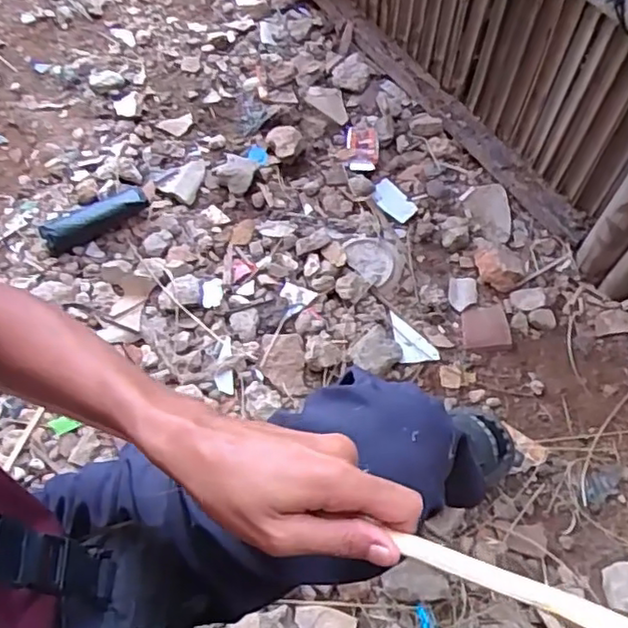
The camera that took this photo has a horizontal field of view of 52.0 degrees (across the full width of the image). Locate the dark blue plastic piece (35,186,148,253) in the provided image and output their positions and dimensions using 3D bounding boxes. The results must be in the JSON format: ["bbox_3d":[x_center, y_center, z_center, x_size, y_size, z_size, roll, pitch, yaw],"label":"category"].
[{"bbox_3d":[-0.426,-0.185,1.261,0.209,0.038,0.070,-28,67,-14],"label":"dark blue plastic piece"}]

